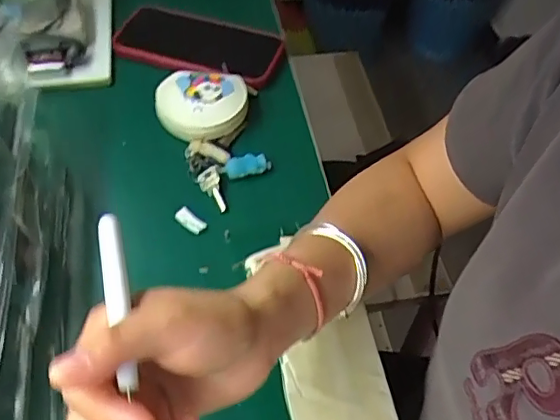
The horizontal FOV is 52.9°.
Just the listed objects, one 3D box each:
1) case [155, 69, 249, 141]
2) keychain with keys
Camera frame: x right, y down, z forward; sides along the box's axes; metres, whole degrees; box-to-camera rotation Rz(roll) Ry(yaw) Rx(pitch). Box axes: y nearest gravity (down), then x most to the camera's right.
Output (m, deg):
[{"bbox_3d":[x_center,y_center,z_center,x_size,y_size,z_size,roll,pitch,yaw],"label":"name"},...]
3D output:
[{"bbox_3d":[-0.070,-0.096,0.513,0.078,0.031,0.072,1,51,-2],"label":"case"},{"bbox_3d":[-0.043,-0.041,0.484,0.063,0.016,0.071,-25,57,-21],"label":"keychain with keys"}]

